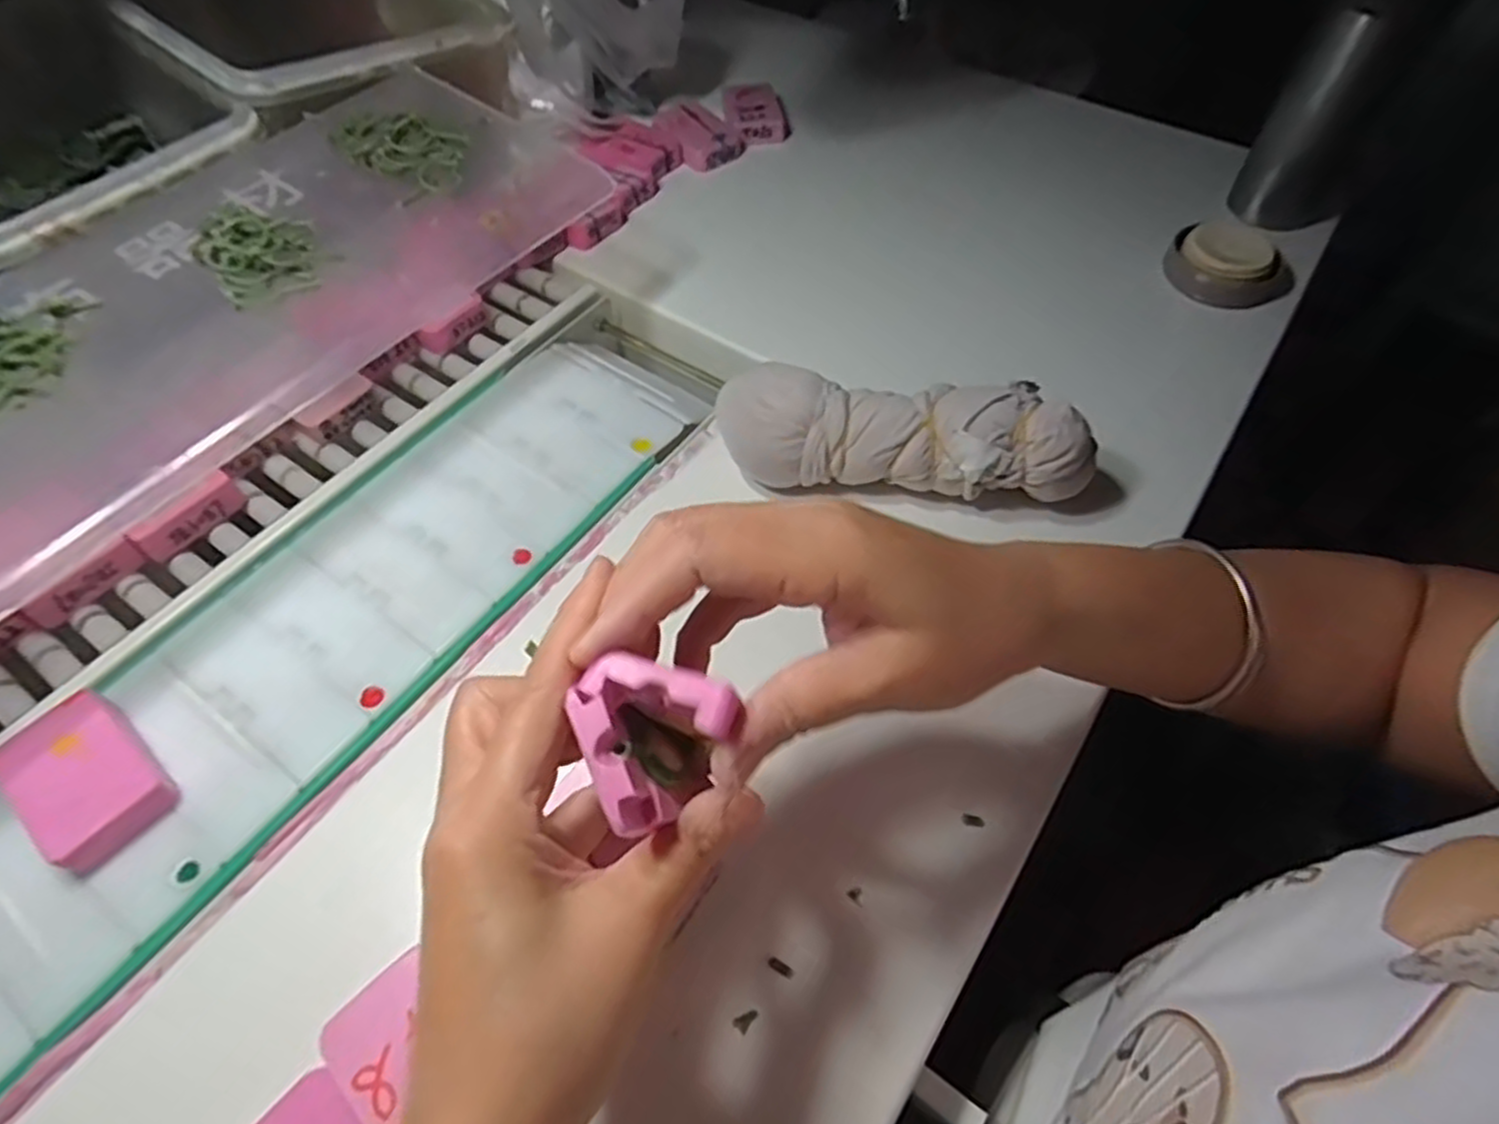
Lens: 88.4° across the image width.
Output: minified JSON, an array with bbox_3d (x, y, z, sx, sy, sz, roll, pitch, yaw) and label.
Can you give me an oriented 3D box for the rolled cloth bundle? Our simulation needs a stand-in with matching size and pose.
[{"bbox_3d":[0.081,-0.066,0.411,0.190,0.062,0.048,6,56,5],"label":"rolled cloth bundle"}]

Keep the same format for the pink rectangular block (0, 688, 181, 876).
[{"bbox_3d":[-0.280,0.091,0.325,0.072,0.018,0.044,36,63,22],"label":"pink rectangular block"}]

